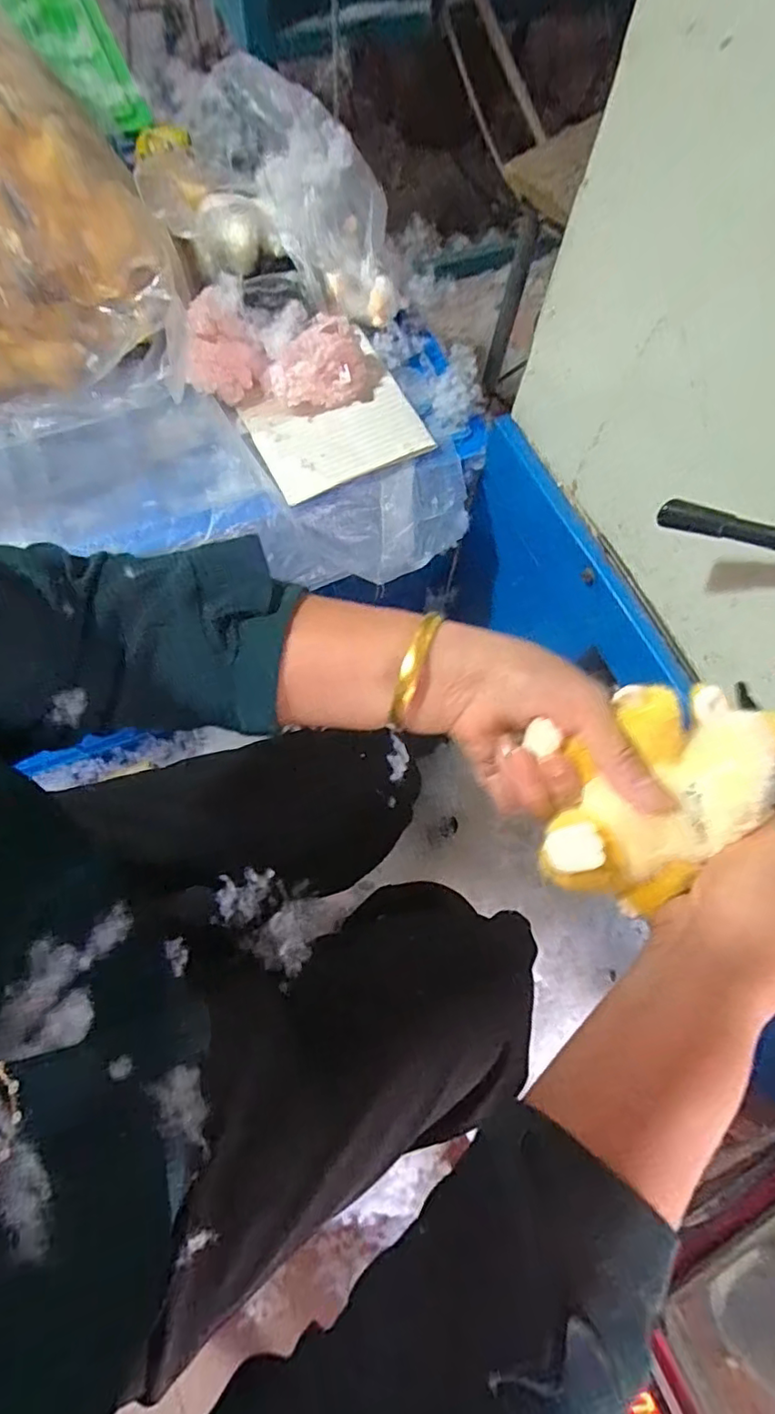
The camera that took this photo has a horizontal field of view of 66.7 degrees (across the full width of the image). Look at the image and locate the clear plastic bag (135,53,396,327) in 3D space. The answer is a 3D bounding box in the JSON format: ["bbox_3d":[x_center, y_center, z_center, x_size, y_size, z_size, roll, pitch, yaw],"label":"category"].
[{"bbox_3d":[-0.124,-0.554,0.641,0.241,0.112,0.238,-6,71,-4],"label":"clear plastic bag"}]

